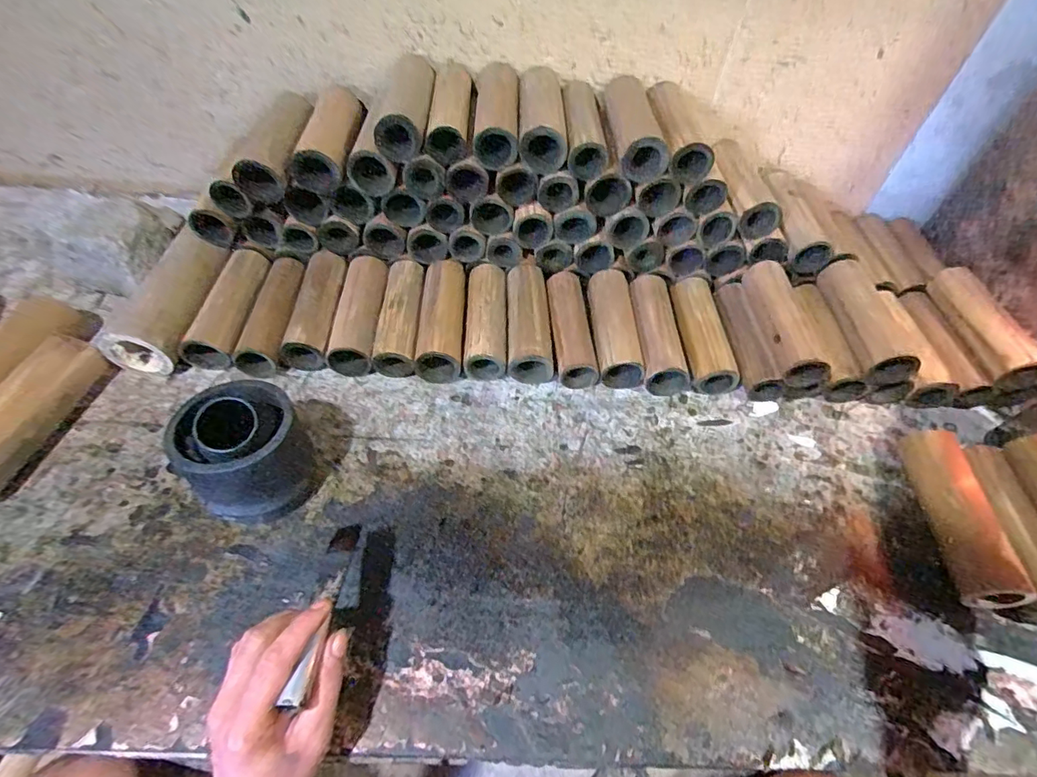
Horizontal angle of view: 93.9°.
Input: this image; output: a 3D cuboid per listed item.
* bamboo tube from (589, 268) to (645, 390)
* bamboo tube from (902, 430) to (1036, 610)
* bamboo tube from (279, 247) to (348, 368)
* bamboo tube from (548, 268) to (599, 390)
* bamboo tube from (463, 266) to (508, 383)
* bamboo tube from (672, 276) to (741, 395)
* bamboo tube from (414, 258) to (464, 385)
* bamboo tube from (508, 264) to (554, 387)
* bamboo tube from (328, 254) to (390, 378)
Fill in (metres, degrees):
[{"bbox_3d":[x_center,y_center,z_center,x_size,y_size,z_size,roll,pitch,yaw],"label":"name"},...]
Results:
[{"bbox_3d":[0.128,-0.080,0.657,0.060,0.059,0.183,0,49,-6],"label":"bamboo tube"},{"bbox_3d":[0.460,0.132,0.515,0.061,0.062,0.181,10,49,3],"label":"bamboo tube"},{"bbox_3d":[-0.264,-0.104,0.644,0.054,0.063,0.172,3,49,-4],"label":"bamboo tube"},{"bbox_3d":[0.067,-0.090,0.644,0.051,0.043,0.181,-2,62,-8],"label":"bamboo tube"},{"bbox_3d":[-0.043,-0.098,0.644,0.054,0.046,0.178,1,62,-5],"label":"bamboo tube"},{"bbox_3d":[0.250,-0.072,0.665,0.059,0.065,0.185,2,49,-4],"label":"bamboo tube"},{"bbox_3d":[-0.098,-0.098,0.629,0.052,0.050,0.182,2,62,-4],"label":"bamboo tube"},{"bbox_3d":[0.014,-0.096,0.641,0.056,0.058,0.173,0,62,-6],"label":"bamboo tube"},{"bbox_3d":[-0.207,-0.100,0.641,0.055,0.053,0.170,2,49,-4],"label":"bamboo tube"}]

